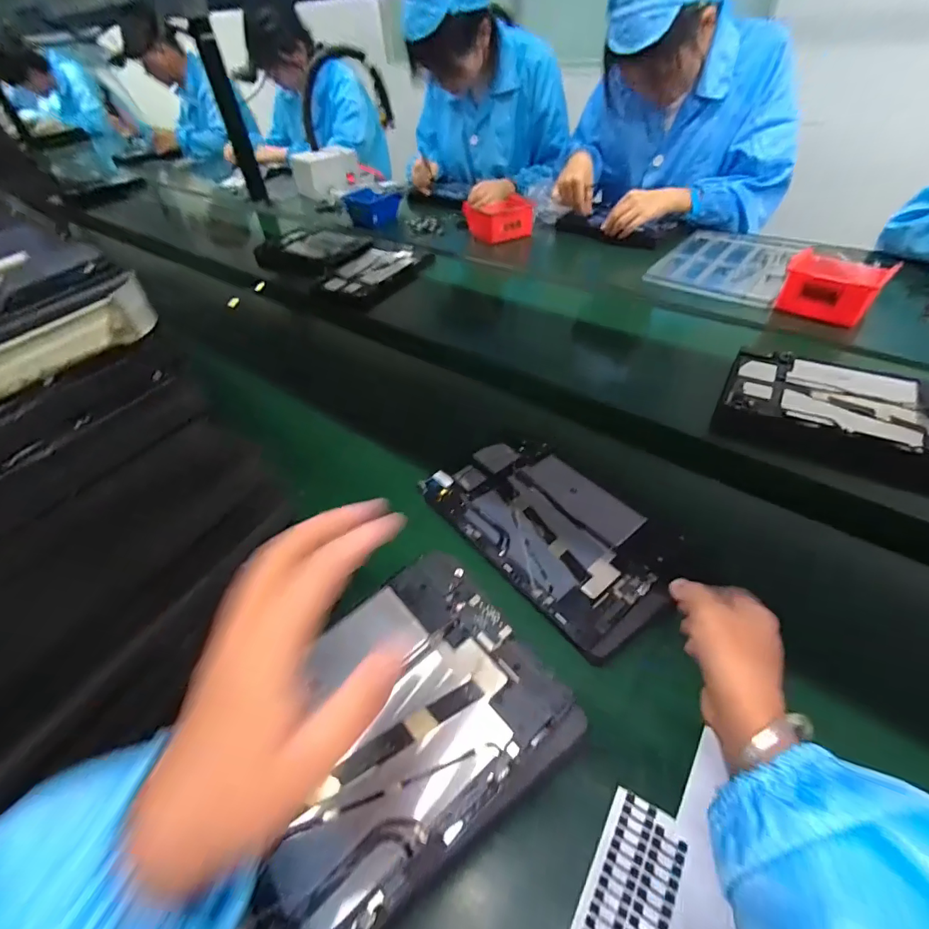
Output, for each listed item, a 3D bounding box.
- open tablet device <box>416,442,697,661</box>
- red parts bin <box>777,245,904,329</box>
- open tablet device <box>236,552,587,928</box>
[{"bbox_3d":[0.088,0.059,0.456,0.156,0.014,0.244,-33,52,-23],"label":"open tablet device"},{"bbox_3d":[0.570,-0.272,0.701,0.135,0.062,0.114,32,57,31],"label":"red parts bin"},{"bbox_3d":[-0.061,0.166,0.269,0.234,0.011,0.154,-33,52,-23],"label":"open tablet device"}]

